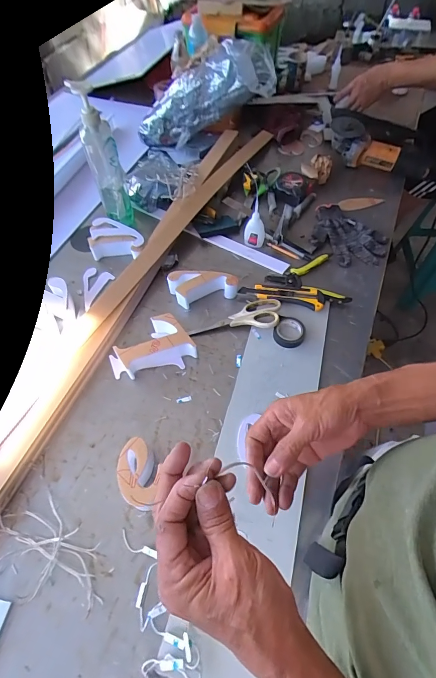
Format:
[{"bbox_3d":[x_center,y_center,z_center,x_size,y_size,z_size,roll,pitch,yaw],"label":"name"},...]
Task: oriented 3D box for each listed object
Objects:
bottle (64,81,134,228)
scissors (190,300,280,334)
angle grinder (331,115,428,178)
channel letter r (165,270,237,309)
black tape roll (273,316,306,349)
[{"bbox_3d":[-0.235,-0.359,0.742,0.065,0.263,0.083,-17,59,-10],"label":"bottle"},{"bbox_3d":[0.033,-0.045,0.682,0.174,0.010,0.073,-6,49,9],"label":"scissors"},{"bbox_3d":[0.425,-0.502,0.937,0.274,0.084,0.093,19,58,-4],"label":"angle grinder"},{"bbox_3d":[-0.031,-0.108,0.712,0.132,0.045,0.068,-13,57,-6],"label":"channel letter r"},{"bbox_3d":[0.134,-0.013,0.654,0.056,0.022,0.060,-1,56,2],"label":"black tape roll"}]

